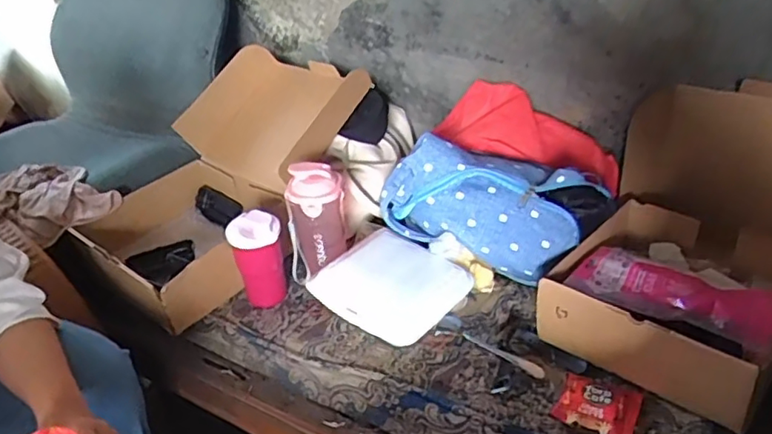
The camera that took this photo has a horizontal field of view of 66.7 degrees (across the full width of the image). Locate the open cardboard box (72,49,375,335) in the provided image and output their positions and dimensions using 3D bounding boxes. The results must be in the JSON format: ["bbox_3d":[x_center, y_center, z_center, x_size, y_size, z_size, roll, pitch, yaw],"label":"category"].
[{"bbox_3d":[-0.279,-0.086,1.002,0.299,0.240,0.470,22,42,36],"label":"open cardboard box"}]

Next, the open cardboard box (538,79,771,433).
[{"bbox_3d":[0.434,0.011,0.767,0.316,0.235,0.422,22,42,36],"label":"open cardboard box"}]

